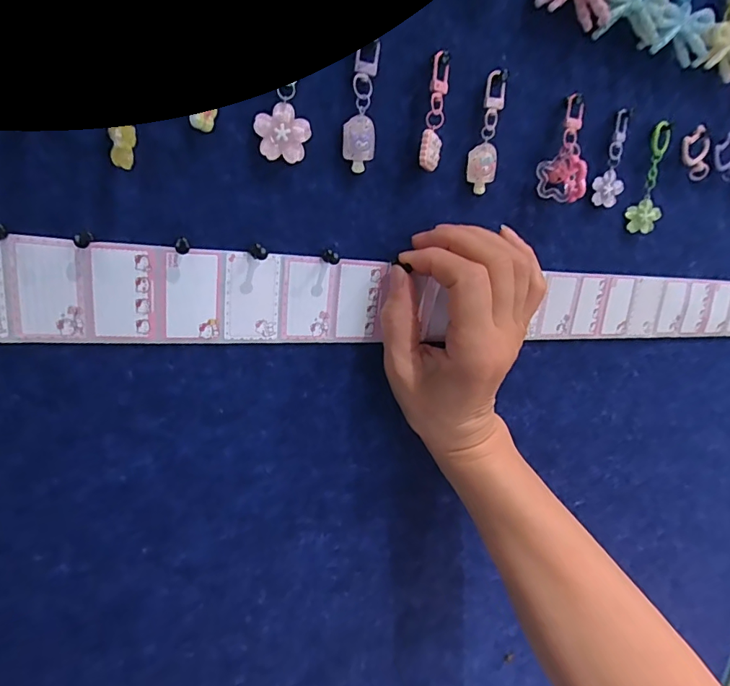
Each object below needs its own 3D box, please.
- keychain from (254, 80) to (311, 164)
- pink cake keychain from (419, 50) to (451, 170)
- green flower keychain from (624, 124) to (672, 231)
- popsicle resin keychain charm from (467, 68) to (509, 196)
[{"bbox_3d":[-0.043,-0.109,0.243,0.028,0.026,0.004,2,14,-18],"label":"keychain"},{"bbox_3d":[0.040,-0.132,0.267,0.011,0.060,0.016,8,14,8],"label":"pink cake keychain"},{"bbox_3d":[0.216,-0.123,0.354,0.018,0.076,0.016,-2,16,-30],"label":"green flower keychain"},{"bbox_3d":[0.075,-0.129,0.288,0.016,0.067,0.009,9,14,13],"label":"popsicle resin keychain charm"}]

